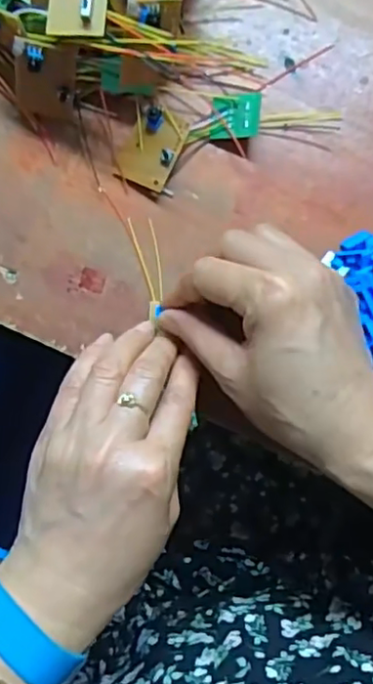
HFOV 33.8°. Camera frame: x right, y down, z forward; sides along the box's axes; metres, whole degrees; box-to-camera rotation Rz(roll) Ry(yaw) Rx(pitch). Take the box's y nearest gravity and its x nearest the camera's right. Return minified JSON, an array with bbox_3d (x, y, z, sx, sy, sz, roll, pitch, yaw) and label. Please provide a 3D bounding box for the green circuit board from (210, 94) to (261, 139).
[{"bbox_3d":[0.028,-0.127,0.346,0.028,0.007,0.027,5,82,19],"label":"green circuit board"}]

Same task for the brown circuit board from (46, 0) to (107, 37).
[{"bbox_3d":[-0.053,-0.164,0.299,0.029,0.006,0.030,2,79,7],"label":"brown circuit board"}]

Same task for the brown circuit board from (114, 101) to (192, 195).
[{"bbox_3d":[-0.019,-0.109,0.345,0.030,0.010,0.043,23,85,0],"label":"brown circuit board"}]

